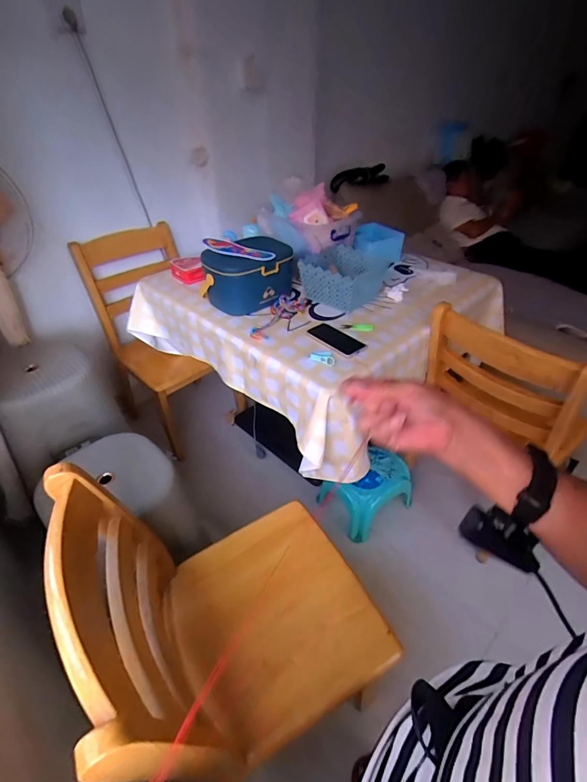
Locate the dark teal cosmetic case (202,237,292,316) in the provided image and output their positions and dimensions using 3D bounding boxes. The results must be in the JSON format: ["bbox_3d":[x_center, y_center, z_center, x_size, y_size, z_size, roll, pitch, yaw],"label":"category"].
[{"bbox_3d":[-0.139,-0.369,1.211,0.270,0.163,0.237,-1,39,-1],"label":"dark teal cosmetic case"}]

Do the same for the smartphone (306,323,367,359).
[{"bbox_3d":[0.118,-0.145,1.075,0.095,0.011,0.182,-32,49,-33],"label":"smartphone"}]

